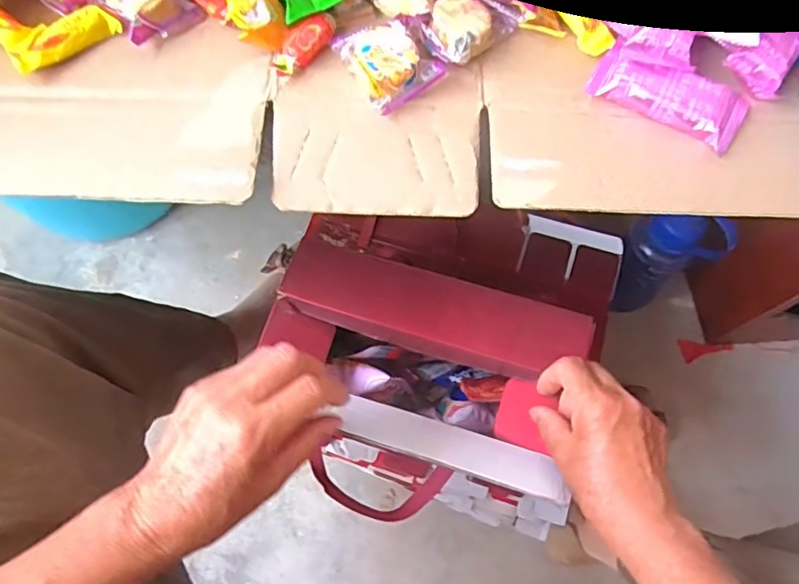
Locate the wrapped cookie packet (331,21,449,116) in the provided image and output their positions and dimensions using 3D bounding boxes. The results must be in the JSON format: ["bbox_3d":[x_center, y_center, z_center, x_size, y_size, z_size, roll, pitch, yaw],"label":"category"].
[{"bbox_3d":[-0.006,-0.150,0.361,0.051,0.018,0.054,-36,74,-5],"label":"wrapped cookie packet"}]

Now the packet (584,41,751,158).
[{"bbox_3d":[0.172,-0.126,0.358,0.093,0.027,0.036,27,69,10],"label":"packet"}]

